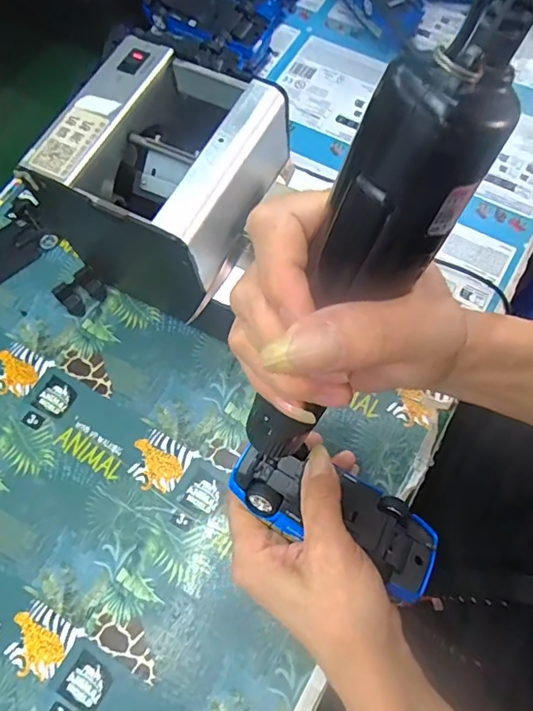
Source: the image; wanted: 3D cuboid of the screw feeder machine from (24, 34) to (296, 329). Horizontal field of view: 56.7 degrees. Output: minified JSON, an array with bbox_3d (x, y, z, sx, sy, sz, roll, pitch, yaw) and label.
[{"bbox_3d":[-0.063,-0.114,0.367,0.124,0.148,0.127,26,73,12],"label":"screw feeder machine"}]

